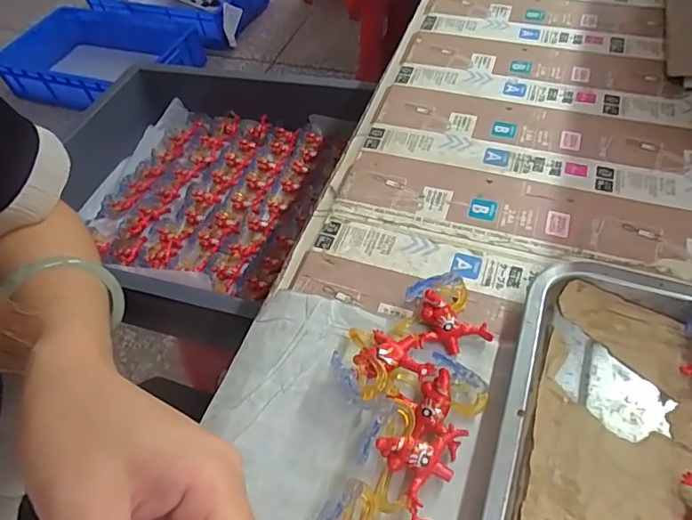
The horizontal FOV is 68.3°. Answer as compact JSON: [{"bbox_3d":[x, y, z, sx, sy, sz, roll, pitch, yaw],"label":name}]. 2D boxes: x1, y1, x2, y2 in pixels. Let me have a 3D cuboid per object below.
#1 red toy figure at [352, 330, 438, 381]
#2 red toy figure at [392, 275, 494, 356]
[{"bbox_3d":[0.031,0.061,0.311,0.045,0.023,0.033,16,56,16],"label":"red toy figure"},{"bbox_3d":[0.058,0.035,0.330,0.054,0.022,0.050,-2,53,3],"label":"red toy figure"}]

